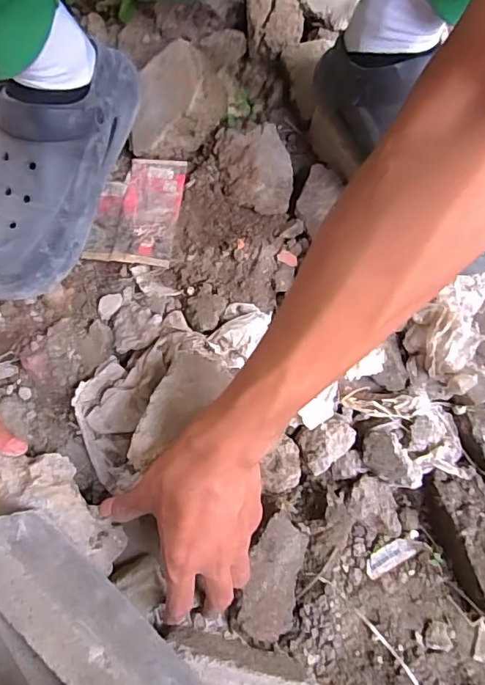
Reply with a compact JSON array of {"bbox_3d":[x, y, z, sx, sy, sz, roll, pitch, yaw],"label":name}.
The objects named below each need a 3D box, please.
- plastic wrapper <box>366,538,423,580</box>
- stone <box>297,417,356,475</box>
[{"bbox_3d":[0.129,0.182,0.430,0.054,0.009,0.017,-25,75,-9],"label":"plastic wrapper"},{"bbox_3d":[0.072,0.087,0.445,0.052,0.025,0.038,-38,78,-12],"label":"stone"}]

